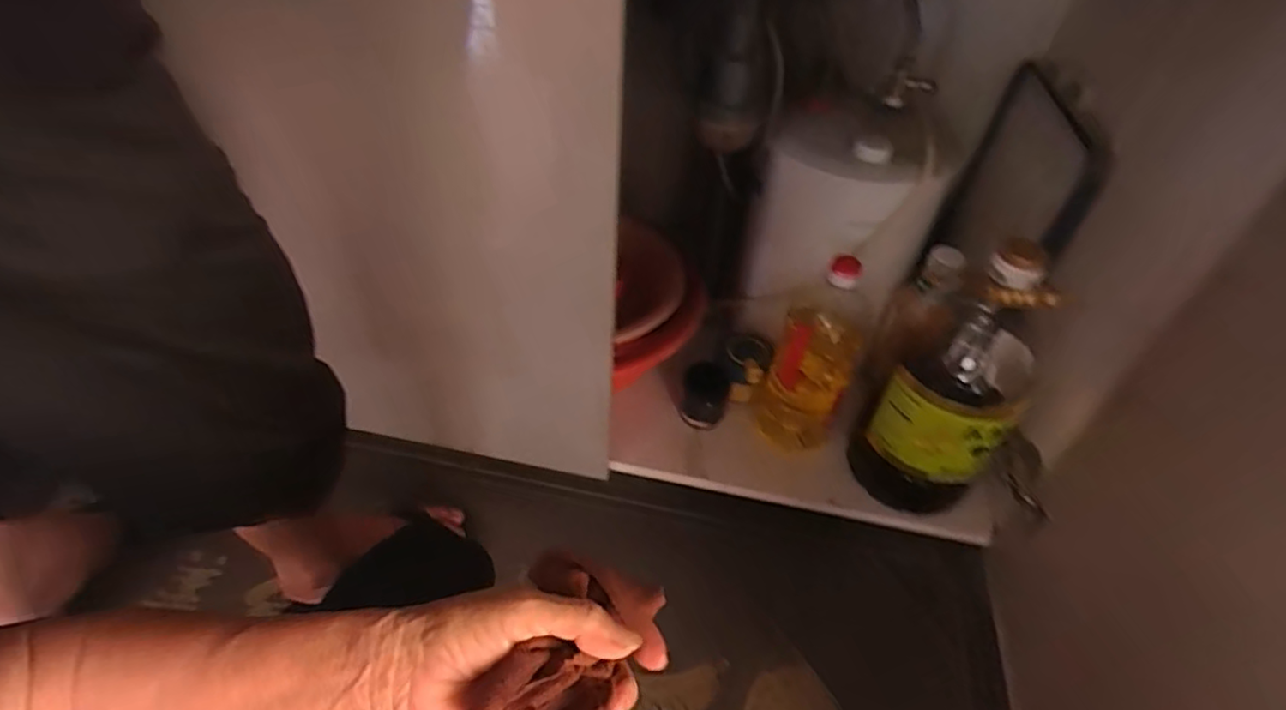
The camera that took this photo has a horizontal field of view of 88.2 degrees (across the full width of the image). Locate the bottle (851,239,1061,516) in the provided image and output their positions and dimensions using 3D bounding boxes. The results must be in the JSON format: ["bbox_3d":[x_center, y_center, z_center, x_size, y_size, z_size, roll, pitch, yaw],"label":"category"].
[{"bbox_3d":[0.347,0.036,0.743,0.133,0.332,0.126,29,49,25],"label":"bottle"}]

